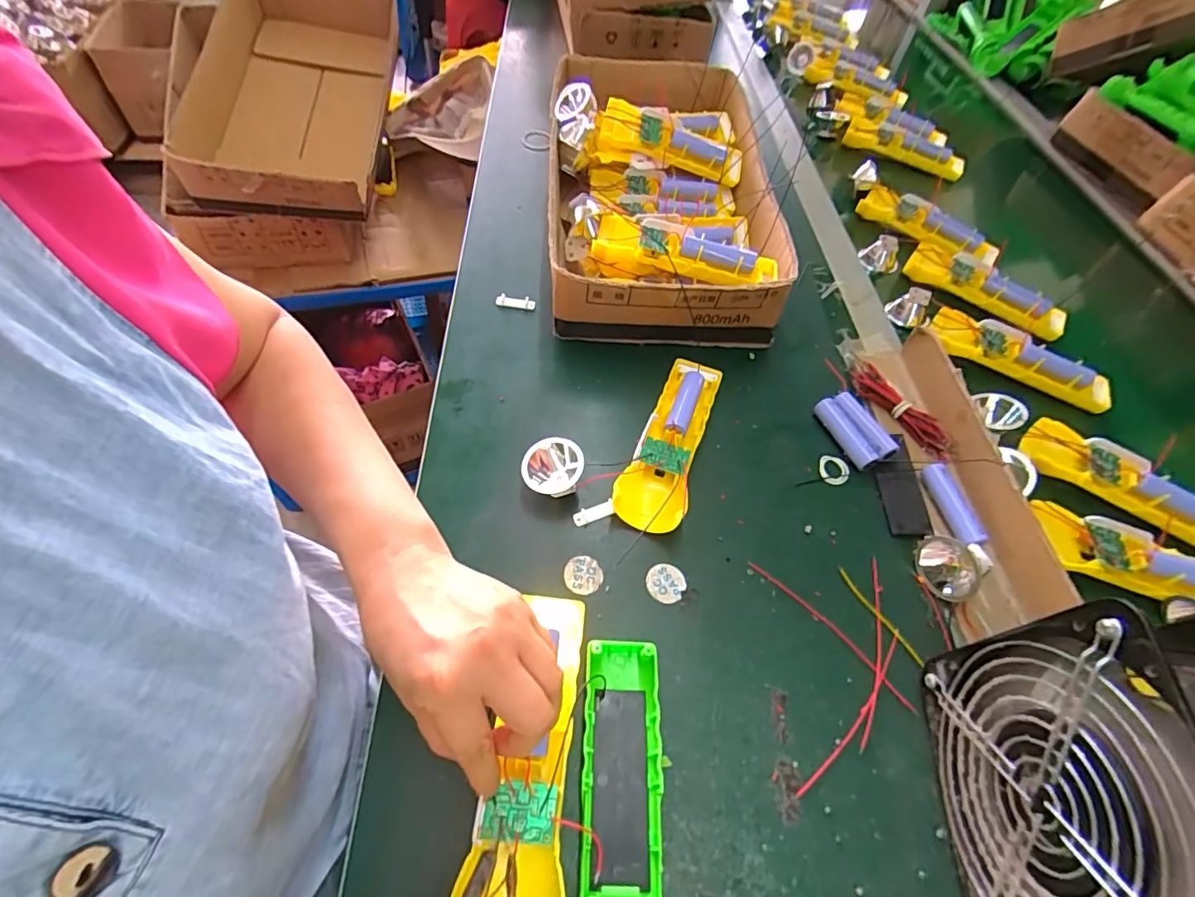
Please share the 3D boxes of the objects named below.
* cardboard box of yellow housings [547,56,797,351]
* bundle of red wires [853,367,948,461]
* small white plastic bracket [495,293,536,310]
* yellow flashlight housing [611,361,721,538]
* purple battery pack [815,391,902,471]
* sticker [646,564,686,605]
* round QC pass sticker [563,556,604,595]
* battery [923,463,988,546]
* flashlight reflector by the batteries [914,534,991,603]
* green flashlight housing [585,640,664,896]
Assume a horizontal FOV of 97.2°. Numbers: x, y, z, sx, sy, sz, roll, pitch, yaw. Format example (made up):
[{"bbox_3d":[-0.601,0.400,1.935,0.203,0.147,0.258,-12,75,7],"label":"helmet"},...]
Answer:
[{"bbox_3d":[0.062,-0.285,0.564,0.218,0.086,0.411,1,56,-5],"label":"cardboard box of yellow housings"},{"bbox_3d":[0.258,-0.032,0.448,0.017,0.020,0.104,-21,60,-18],"label":"bundle of red wires"},{"bbox_3d":[-0.078,-0.139,0.500,0.038,0.007,0.011,7,55,0],"label":"small white plastic bracket"},{"bbox_3d":[0.061,-0.010,0.408,0.049,0.035,0.157,22,57,10],"label":"yellow flashlight housing"},{"bbox_3d":[0.211,-0.015,0.434,0.029,0.023,0.065,-19,59,-17],"label":"purple battery pack"},{"bbox_3d":[0.047,0.092,0.360,0.027,0.004,0.026,2,56,-3],"label":"sticker"},{"bbox_3d":[-0.010,0.085,0.358,0.026,0.004,0.026,2,56,-3],"label":"round QC pass sticker"},{"bbox_3d":[0.267,0.043,0.398,0.016,0.021,0.067,-3,56,-7],"label":"battery"},{"bbox_3d":[0.243,0.082,0.366,0.035,0.032,0.041,-28,62,-22],"label":"flashlight reflector by the batteries"},{"bbox_3d":[0.014,0.188,0.280,0.047,0.023,0.162,5,55,-1],"label":"green flashlight housing"}]

